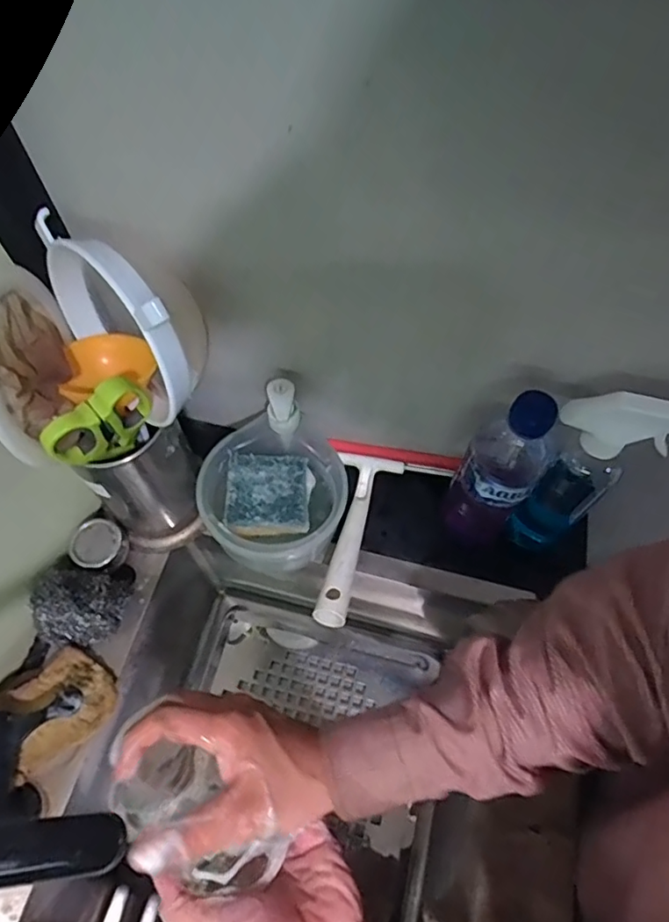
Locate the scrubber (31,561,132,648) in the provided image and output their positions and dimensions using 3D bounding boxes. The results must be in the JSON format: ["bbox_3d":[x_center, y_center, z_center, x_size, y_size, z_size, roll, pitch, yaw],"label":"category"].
[{"bbox_3d":[-0.234,0.134,0.516,0.067,0.072,0.068,0,62,0],"label":"scrubber"}]

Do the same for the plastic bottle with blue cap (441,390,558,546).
[{"bbox_3d":[0.145,0.010,0.495,0.062,0.228,0.070,29,66,15],"label":"plastic bottle with blue cap"}]

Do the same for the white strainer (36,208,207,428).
[{"bbox_3d":[-0.144,-0.111,0.412,0.077,0.126,0.145,-40,68,-19],"label":"white strainer"}]

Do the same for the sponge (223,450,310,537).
[{"bbox_3d":[-0.065,0.031,0.536,0.076,0.021,0.081,-1,62,0],"label":"sponge"}]

